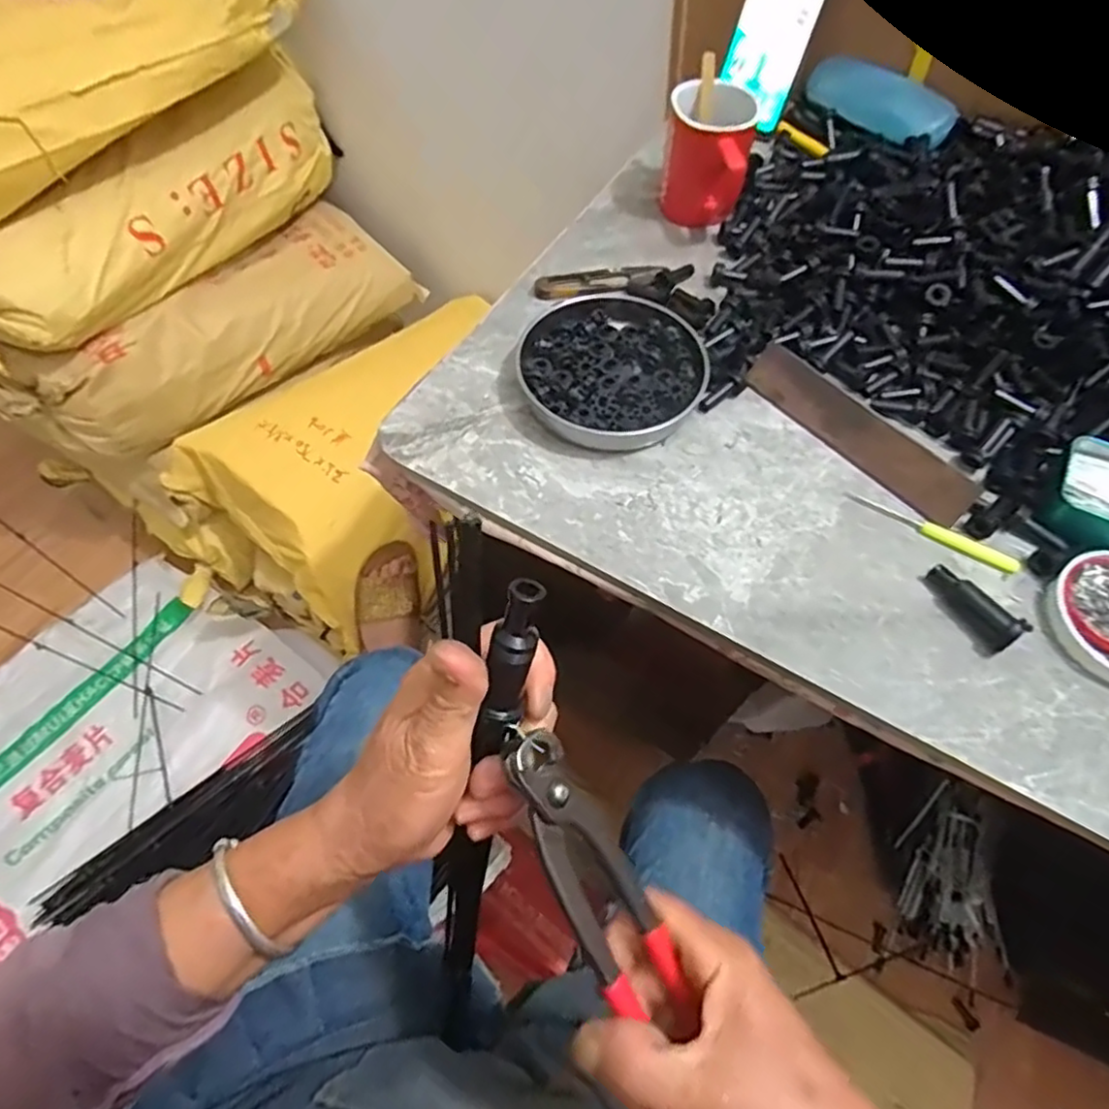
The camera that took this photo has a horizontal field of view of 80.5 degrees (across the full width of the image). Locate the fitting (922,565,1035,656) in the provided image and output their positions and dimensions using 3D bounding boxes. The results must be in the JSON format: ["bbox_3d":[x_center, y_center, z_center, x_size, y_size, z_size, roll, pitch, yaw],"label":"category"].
[{"bbox_3d":[0.261,0.032,0.412,0.023,0.023,0.061,-28,65,-15],"label":"fitting"}]

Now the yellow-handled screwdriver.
[{"bbox_3d":[0.258,-0.016,0.447,0.114,0.007,0.011,28,64,14],"label":"yellow-handled screwdriver"}]

